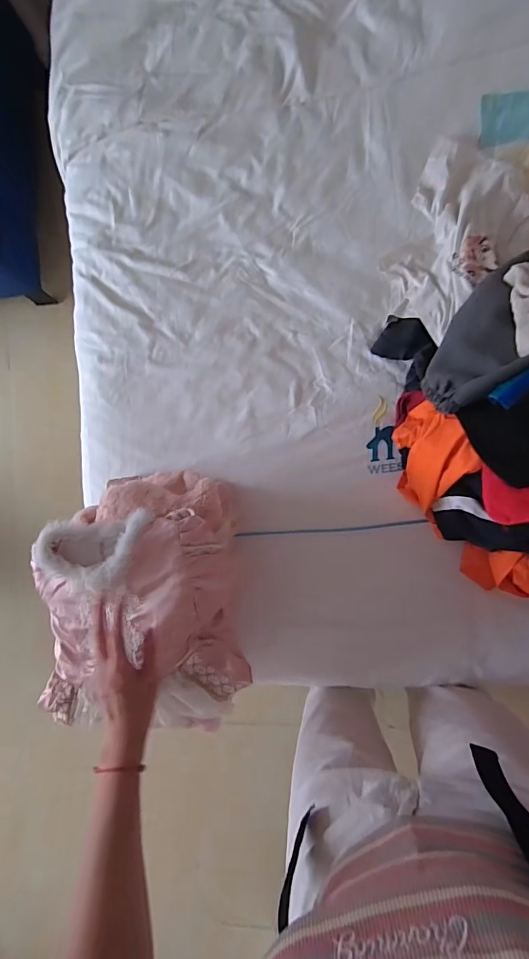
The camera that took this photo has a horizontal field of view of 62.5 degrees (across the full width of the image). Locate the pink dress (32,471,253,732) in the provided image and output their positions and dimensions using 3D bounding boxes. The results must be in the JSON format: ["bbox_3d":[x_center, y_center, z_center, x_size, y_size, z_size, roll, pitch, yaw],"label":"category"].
[{"bbox_3d":[-0.191,0.185,0.685,0.285,0.141,0.376,-8,86,8],"label":"pink dress"}]

